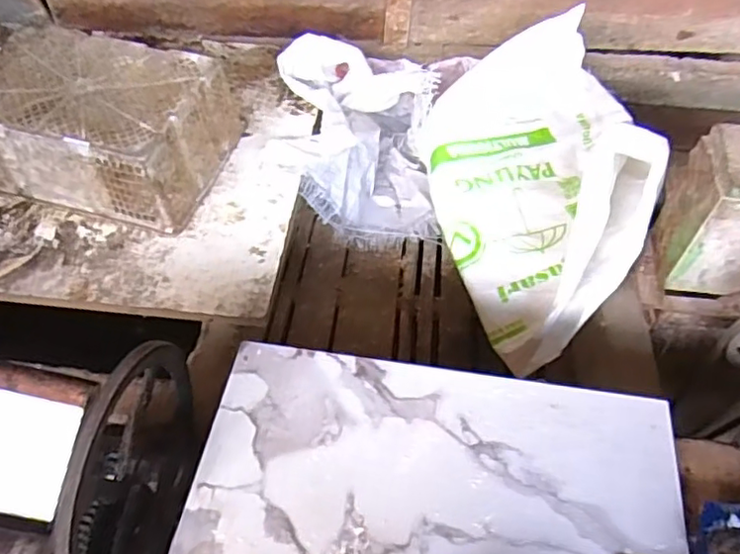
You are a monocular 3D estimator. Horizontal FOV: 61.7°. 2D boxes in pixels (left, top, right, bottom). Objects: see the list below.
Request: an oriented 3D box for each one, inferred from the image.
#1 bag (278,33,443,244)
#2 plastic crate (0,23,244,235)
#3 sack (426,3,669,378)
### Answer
[{"bbox_3d":[-0.018,-0.295,1.361,0.305,0.268,0.405,-7,54,-9],"label":"bag"},{"bbox_3d":[-0.523,-0.305,1.200,0.468,0.170,0.333,16,54,8],"label":"plastic crate"},{"bbox_3d":[0.318,-0.223,1.170,0.384,0.243,0.758,3,53,-1],"label":"sack"}]

